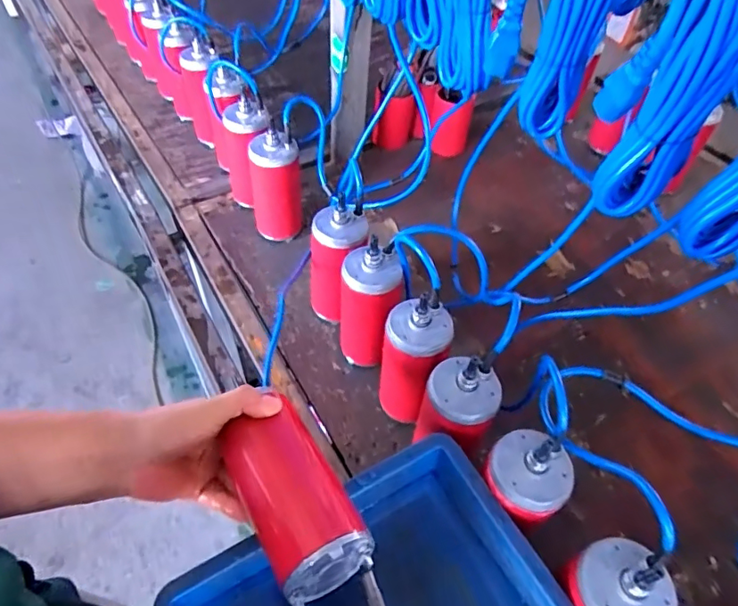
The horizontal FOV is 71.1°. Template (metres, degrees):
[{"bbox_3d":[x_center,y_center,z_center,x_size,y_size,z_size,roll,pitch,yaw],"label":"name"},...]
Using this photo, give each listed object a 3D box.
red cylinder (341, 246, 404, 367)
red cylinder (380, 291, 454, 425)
[{"bbox_3d":[-0.001,0.009,0.688,0.071,0.187,0.066,1,50,-2],"label":"red cylinder"},{"bbox_3d":[0.052,0.077,0.629,0.070,0.202,0.073,1,50,-2],"label":"red cylinder"}]

